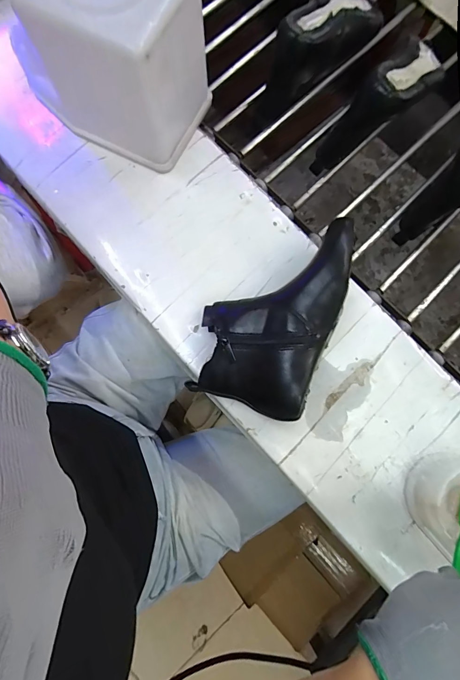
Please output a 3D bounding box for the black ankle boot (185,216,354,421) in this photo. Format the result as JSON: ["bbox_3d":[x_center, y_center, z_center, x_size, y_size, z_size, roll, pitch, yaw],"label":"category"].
[{"bbox_3d":[0.050,-0.036,0.407,0.147,0.077,0.235,19,79,3],"label":"black ankle boot"}]

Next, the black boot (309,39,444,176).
[{"bbox_3d":[0.220,-0.337,0.492,0.076,0.102,0.225,42,81,7],"label":"black boot"}]

